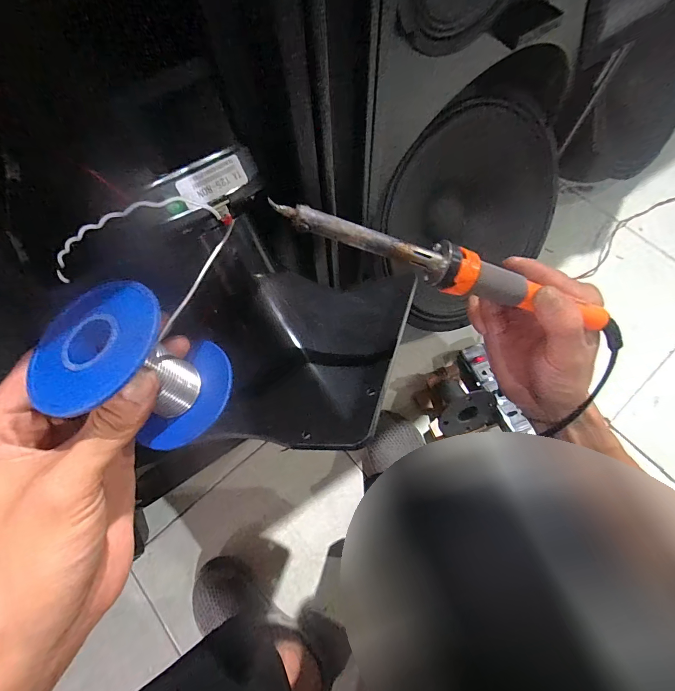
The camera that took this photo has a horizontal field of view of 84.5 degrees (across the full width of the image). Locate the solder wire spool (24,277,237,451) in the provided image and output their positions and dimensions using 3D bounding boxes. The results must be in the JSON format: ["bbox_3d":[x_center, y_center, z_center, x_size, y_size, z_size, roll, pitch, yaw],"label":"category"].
[{"bbox_3d":[-0.096,0.011,0.181,0.073,0.065,0.060,23,72,9],"label":"solder wire spool"}]

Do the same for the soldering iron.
[{"bbox_3d":[0.069,-0.042,0.208,0.205,0.015,0.022,15,70,-14],"label":"soldering iron"}]

